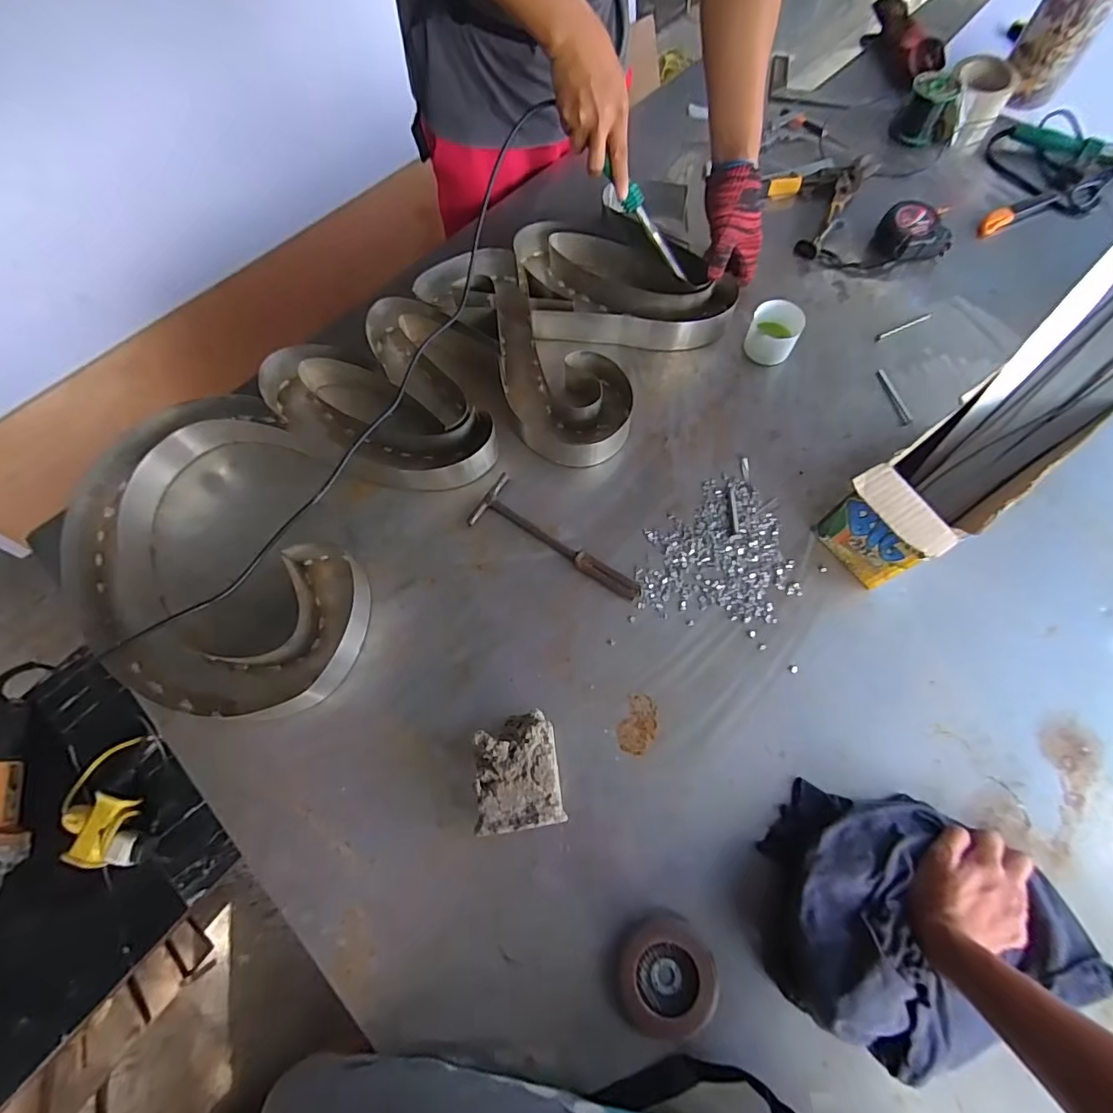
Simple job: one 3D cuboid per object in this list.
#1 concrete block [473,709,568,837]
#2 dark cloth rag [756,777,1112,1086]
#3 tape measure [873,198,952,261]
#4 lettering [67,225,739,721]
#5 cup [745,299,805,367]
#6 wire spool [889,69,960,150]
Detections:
[{"bbox_3d":[-0.040,0.214,0.542,0.084,0.064,0.106,-8,69,-3],"label":"concrete block"},{"bbox_3d":[0.331,0.344,0.486,0.283,0.064,0.208,32,72,11],"label":"dark cloth rag"},{"bbox_3d":[0.520,-0.473,0.800,0.087,0.050,0.074,-5,69,-2],"label":"tape measure"},{"bbox_3d":[-0.180,-0.173,0.706,0.841,0.083,0.377,-41,74,-14],"label":"lettering"},{"bbox_3d":[0.292,-0.303,0.739,0.063,0.063,0.055,26,71,10],"label":"cup"},{"bbox_3d":[0.619,-0.746,0.908,0.089,0.065,0.085,9,69,5],"label":"wire spool"}]

